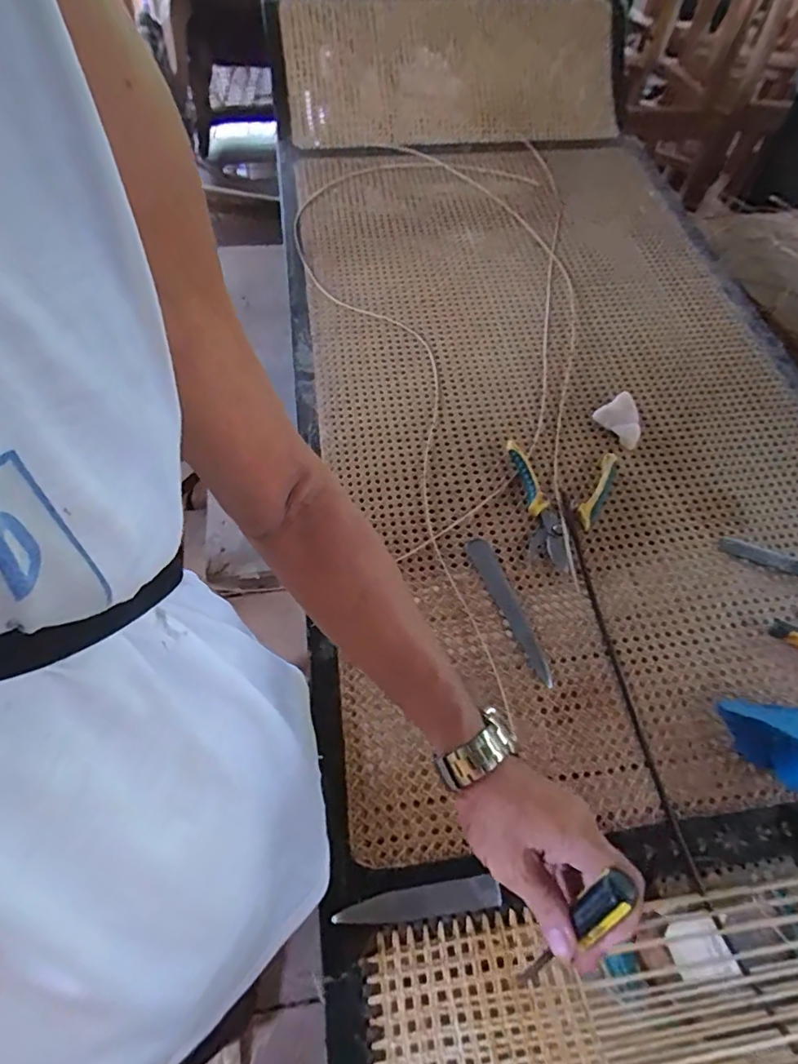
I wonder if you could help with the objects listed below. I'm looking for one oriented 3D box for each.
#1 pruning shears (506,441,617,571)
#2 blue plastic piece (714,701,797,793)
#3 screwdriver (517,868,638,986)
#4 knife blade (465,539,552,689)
[{"bbox_3d":[0.199,-0.036,0.652,0.137,0.017,0.173,10,61,4],"label":"pruning shears"},{"bbox_3d":[0.361,0.197,0.500,0.102,0.056,0.076,22,57,15],"label":"blue plastic piece"},{"bbox_3d":[0.118,0.284,0.370,0.027,0.172,0.024,18,38,8],"label":"screwdriver"},{"bbox_3d":[0.124,0.085,0.592,0.028,0.008,0.180,-19,63,-11],"label":"knife blade"}]

